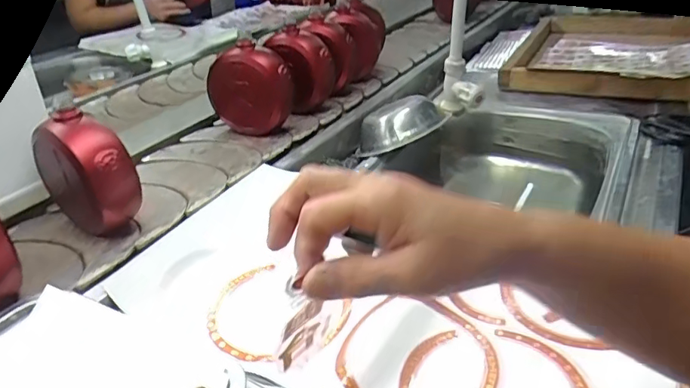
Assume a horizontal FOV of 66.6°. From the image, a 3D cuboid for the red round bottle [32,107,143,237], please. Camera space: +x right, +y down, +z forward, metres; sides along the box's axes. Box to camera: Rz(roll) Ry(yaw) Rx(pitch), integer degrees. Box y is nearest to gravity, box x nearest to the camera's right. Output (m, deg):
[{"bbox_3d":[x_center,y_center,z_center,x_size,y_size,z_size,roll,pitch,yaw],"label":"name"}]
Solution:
[{"bbox_3d":[-0.293,-0.021,0.603,0.123,0.143,0.056,15,35,29],"label":"red round bottle"}]

